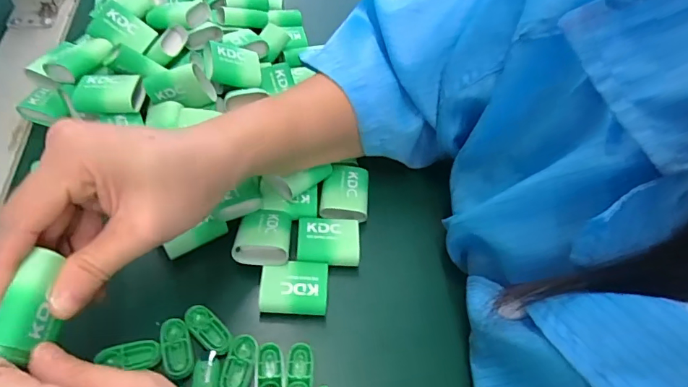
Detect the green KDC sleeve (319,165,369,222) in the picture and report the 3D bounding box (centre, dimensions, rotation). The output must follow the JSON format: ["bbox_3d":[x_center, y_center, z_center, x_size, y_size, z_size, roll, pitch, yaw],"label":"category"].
[{"bbox_3d":[0.001,-0.003,0.331,0.034,0.011,0.043,6,49,-2],"label":"green KDC sleeve"}]

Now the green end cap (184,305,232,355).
[{"bbox_3d":[-0.081,0.081,0.263,0.034,0.004,0.015,35,54,21],"label":"green end cap"}]

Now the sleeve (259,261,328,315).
[{"bbox_3d":[-0.032,0.059,0.282,0.041,0.011,0.032,2,49,-6],"label":"sleeve"}]

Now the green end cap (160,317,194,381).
[{"bbox_3d":[-0.097,0.089,0.258,0.016,0.008,0.034,-12,52,-17],"label":"green end cap"}]

